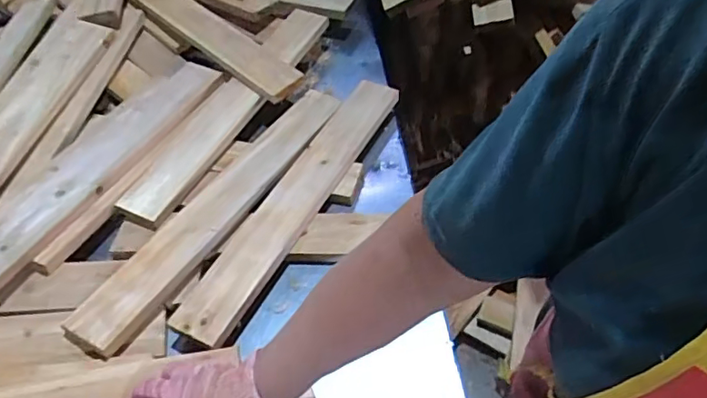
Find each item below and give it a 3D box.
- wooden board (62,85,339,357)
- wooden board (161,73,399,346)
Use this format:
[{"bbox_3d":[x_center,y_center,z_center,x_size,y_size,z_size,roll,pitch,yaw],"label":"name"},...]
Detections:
[{"bbox_3d":[-0.180,-0.008,0.784,0.094,0.021,0.519,24,55,21],"label":"wooden board"},{"bbox_3d":[-0.077,-0.017,0.799,0.075,0.023,0.508,20,54,18],"label":"wooden board"}]

